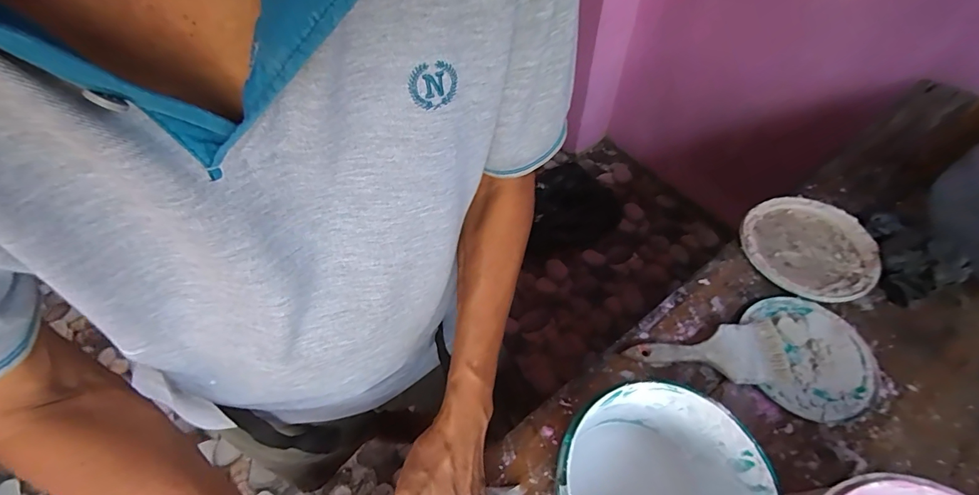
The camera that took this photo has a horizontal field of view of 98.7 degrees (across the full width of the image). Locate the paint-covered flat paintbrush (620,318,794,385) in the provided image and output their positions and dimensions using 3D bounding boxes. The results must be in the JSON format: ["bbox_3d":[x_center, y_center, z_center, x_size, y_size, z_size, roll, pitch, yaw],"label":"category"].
[{"bbox_3d":[0.279,0.143,0.537,0.190,0.025,0.074,-7,55,-2],"label":"paint-covered flat paintbrush"}]

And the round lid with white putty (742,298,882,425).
[{"bbox_3d":[0.416,0.136,0.539,0.148,0.017,0.157,-1,55,2],"label":"round lid with white putty"}]

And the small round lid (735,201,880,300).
[{"bbox_3d":[0.483,-0.004,0.633,0.182,0.009,0.175,-1,55,2],"label":"small round lid"}]

